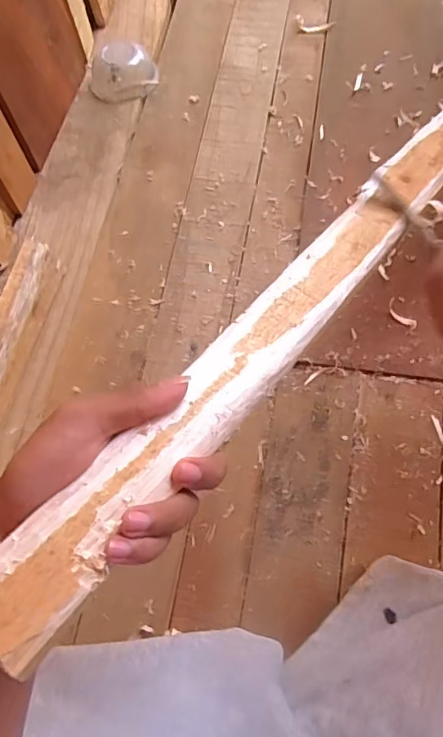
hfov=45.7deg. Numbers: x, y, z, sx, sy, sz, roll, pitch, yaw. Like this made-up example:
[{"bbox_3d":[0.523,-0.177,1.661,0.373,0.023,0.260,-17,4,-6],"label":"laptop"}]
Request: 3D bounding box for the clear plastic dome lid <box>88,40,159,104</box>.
[{"bbox_3d":[-0.144,-0.436,0.764,0.097,0.042,0.086,-33,70,-11],"label":"clear plastic dome lid"}]

